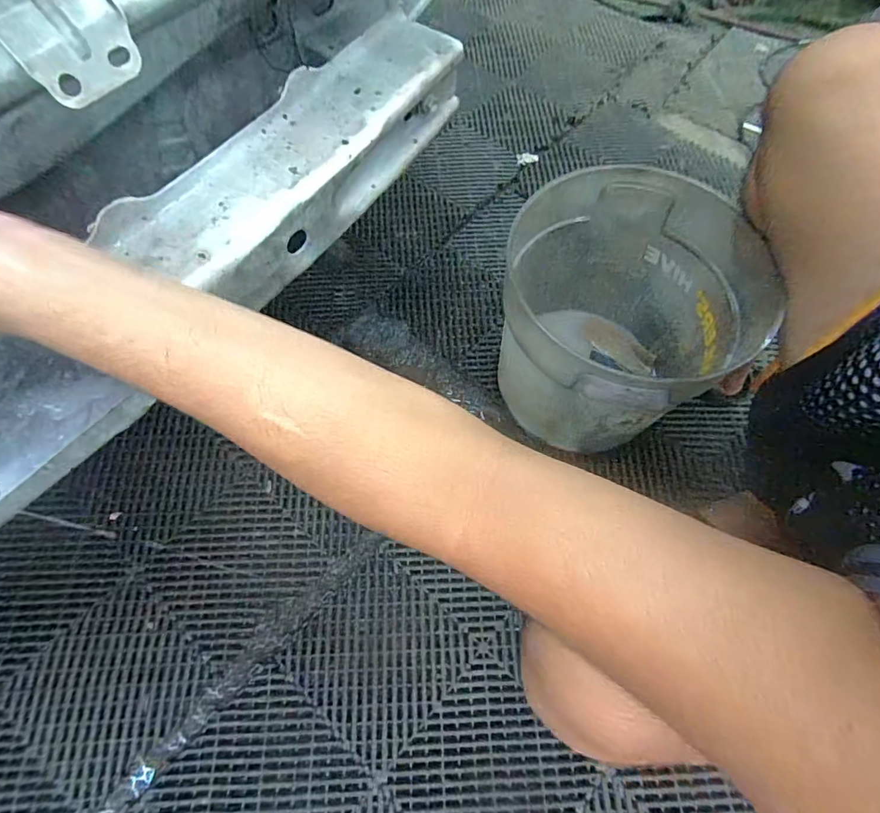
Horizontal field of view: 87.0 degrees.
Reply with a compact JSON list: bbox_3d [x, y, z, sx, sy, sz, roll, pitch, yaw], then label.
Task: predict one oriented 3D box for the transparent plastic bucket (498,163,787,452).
[{"bbox_3d":[0.230,-0.127,0.648,0.295,0.286,0.316,0,65,-1],"label":"transparent plastic bucket"}]

